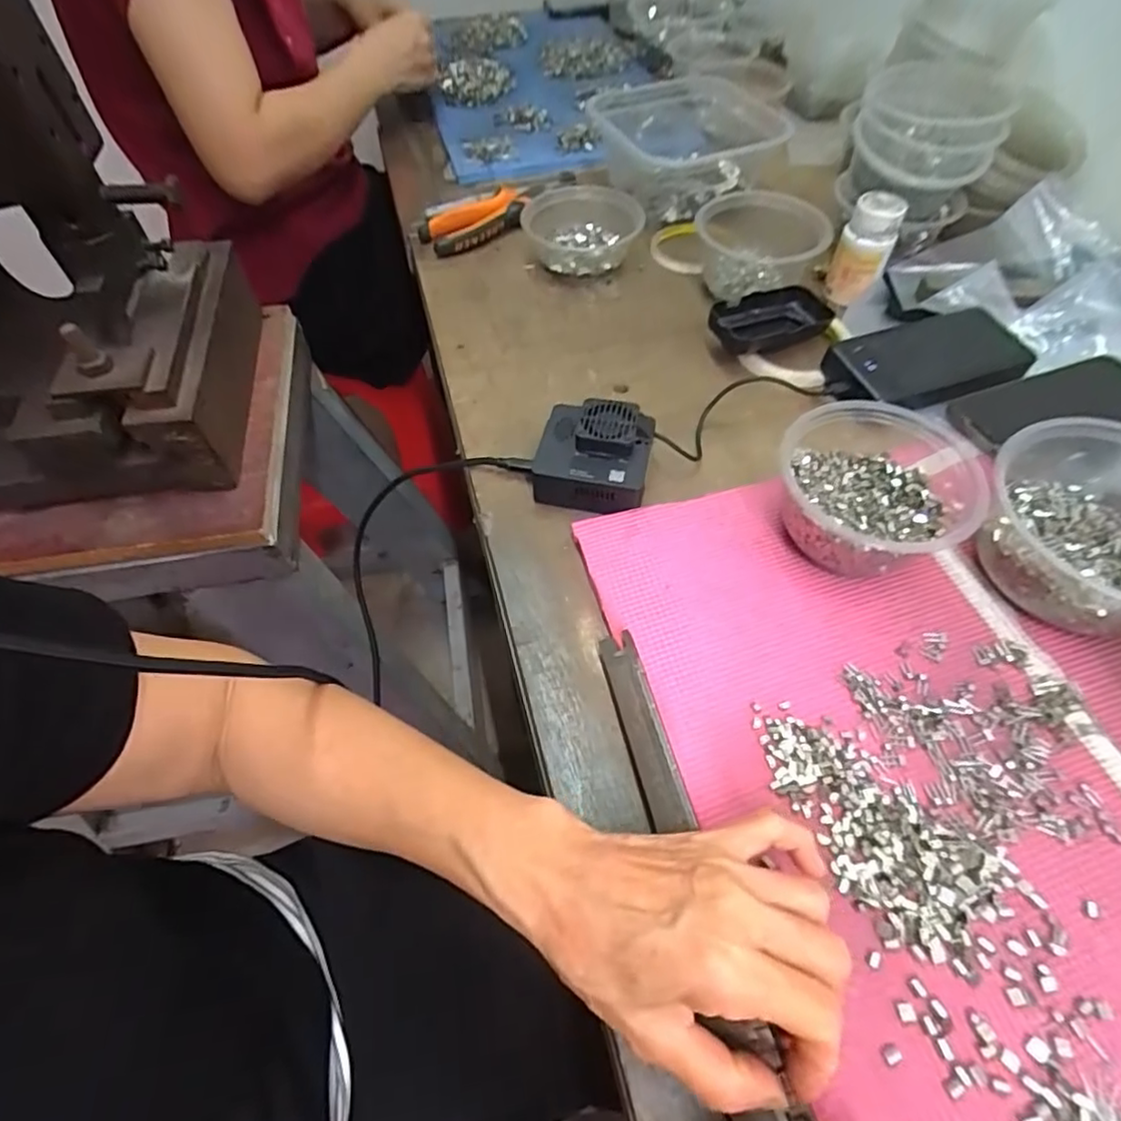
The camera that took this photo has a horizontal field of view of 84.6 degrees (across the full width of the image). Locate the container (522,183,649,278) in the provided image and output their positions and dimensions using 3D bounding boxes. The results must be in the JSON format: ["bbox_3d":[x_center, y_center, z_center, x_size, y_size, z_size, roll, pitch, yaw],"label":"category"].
[{"bbox_3d":[0.022,-0.321,0.605,0.117,0.042,0.099,1,56,1],"label":"container"}]

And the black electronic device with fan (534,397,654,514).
[{"bbox_3d":[0.024,-0.076,0.438,0.079,0.042,0.072,14,57,10],"label":"black electronic device with fan"}]

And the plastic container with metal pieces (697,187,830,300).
[{"bbox_3d":[0.182,-0.290,0.568,0.116,0.053,0.096,13,57,9],"label":"plastic container with metal pieces"}]

